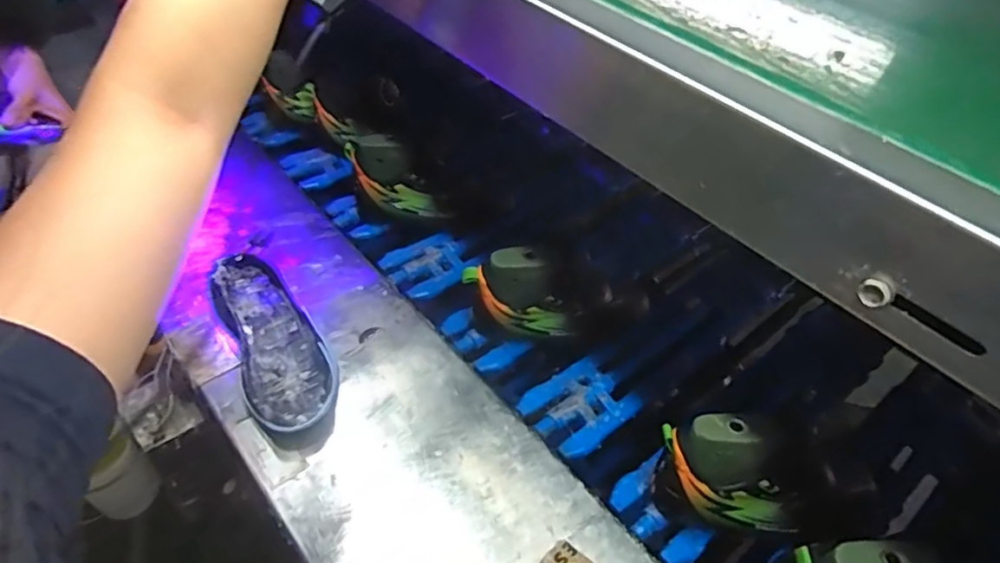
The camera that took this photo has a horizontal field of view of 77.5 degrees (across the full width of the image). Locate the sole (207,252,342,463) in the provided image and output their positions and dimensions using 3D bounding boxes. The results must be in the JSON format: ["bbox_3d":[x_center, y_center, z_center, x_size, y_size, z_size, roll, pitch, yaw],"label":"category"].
[{"bbox_3d":[-0.241,0.065,0.669,0.092,0.040,0.251,-21,52,-22],"label":"sole"}]

